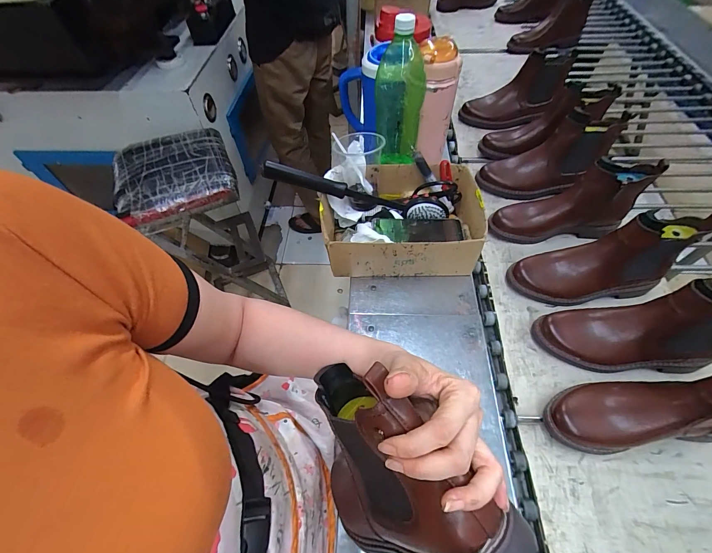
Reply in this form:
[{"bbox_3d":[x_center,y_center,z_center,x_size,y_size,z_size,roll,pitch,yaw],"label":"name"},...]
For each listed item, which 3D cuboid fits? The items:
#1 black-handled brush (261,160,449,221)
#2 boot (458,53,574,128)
[{"bbox_3d":[0.005,-0.152,0.613,0.353,0.050,0.039,11,56,-10],"label":"black-handled brush"},{"bbox_3d":[0.420,-0.487,0.863,0.235,0.153,0.082,-3,55,1],"label":"boot"}]

